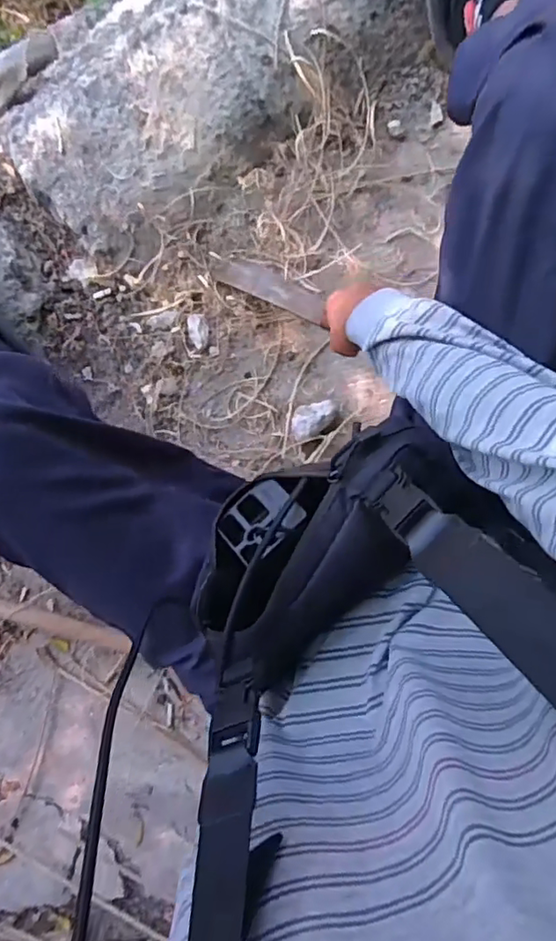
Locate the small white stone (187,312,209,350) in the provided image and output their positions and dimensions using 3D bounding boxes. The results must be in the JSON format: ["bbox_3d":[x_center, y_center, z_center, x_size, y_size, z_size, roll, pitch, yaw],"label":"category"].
[{"bbox_3d":[-0.125,-0.218,0.925,0.033,0.014,0.051,9,95,8],"label":"small white stone"}]

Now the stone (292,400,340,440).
[{"bbox_3d":[0.054,-0.076,0.893,0.074,0.044,0.051,-15,92,9],"label":"stone"}]

